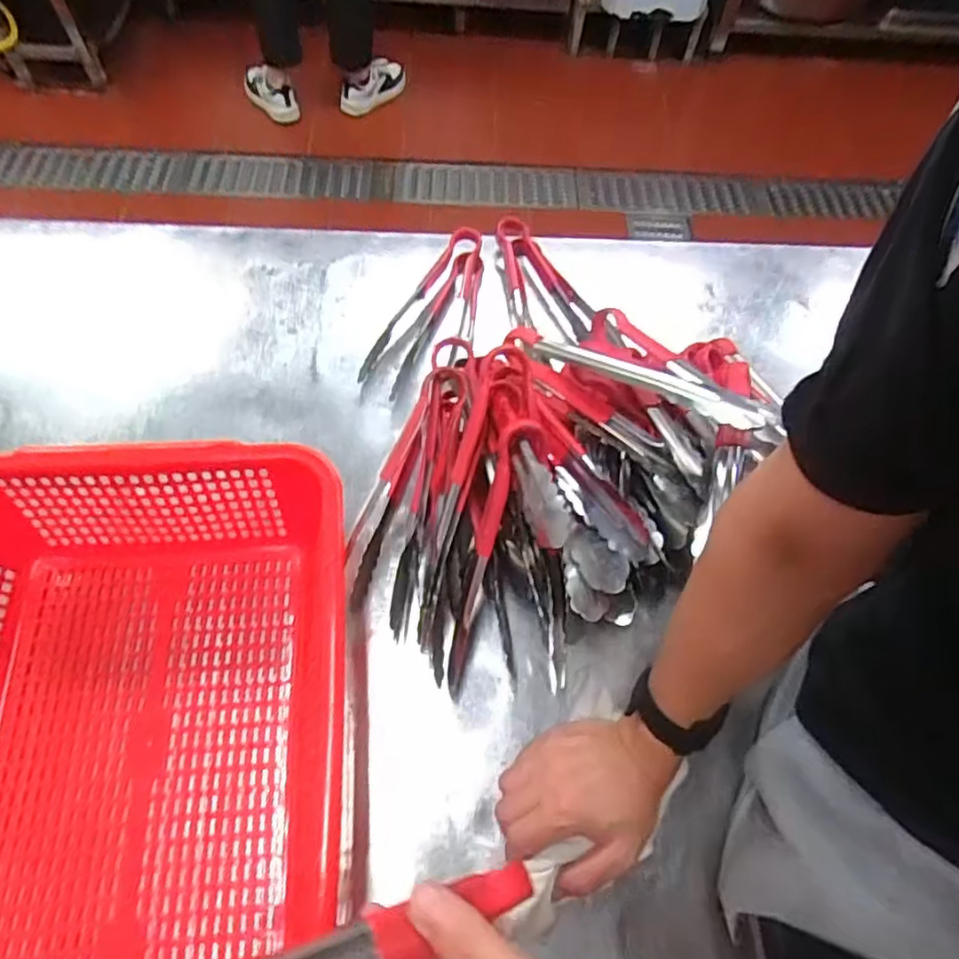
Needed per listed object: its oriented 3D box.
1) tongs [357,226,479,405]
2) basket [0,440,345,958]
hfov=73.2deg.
[{"bbox_3d":[-0.067,-0.201,0.748,0.056,0.041,0.243,23,64,8],"label":"tongs"},{"bbox_3d":[-0.279,0.189,0.482,0.320,0.127,0.410,-3,64,-5],"label":"basket"}]

